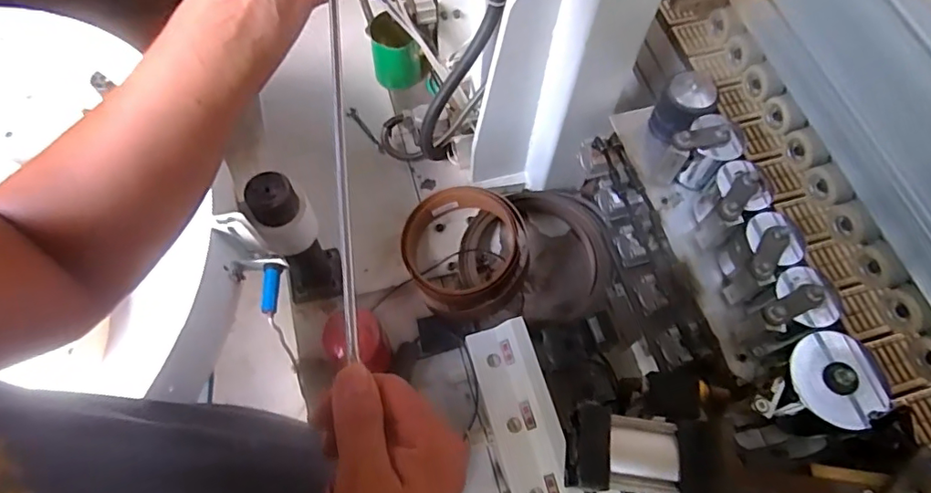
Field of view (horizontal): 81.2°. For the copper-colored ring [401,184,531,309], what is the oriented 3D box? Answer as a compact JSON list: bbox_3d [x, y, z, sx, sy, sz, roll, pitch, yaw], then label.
[{"bbox_3d":[-0.001,0.006,0.942,0.209,0.089,0.210,0,66,0],"label":"copper-colored ring"}]

